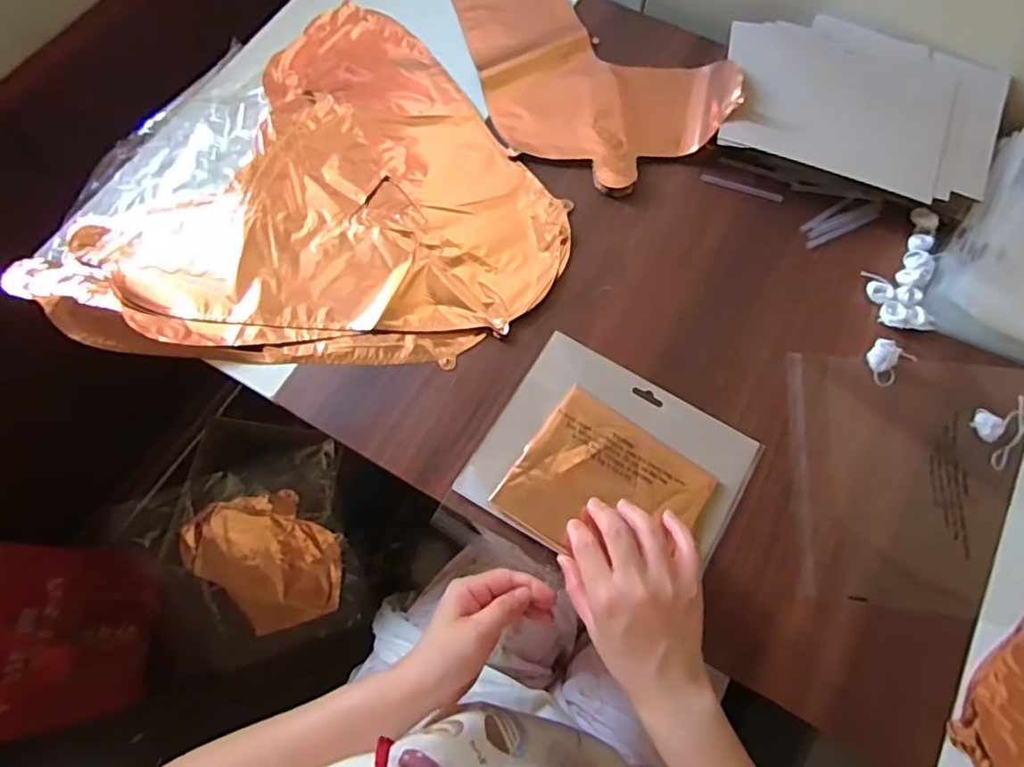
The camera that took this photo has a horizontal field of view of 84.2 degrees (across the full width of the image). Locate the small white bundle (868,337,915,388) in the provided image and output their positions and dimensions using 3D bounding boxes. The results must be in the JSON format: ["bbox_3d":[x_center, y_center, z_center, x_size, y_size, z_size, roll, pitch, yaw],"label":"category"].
[{"bbox_3d":[0.313,-0.017,0.473,0.031,0.021,0.030,0,70,0],"label":"small white bundle"}]

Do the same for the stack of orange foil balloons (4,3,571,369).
[{"bbox_3d":[-0.160,-0.154,0.532,0.376,0.023,0.425,33,73,12],"label":"stack of orange foil balloons"}]

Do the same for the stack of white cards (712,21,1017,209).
[{"bbox_3d":[0.334,-0.270,0.558,0.254,0.038,0.180,22,71,8],"label":"stack of white cards"}]

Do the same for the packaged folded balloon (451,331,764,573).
[{"bbox_3d":[0.080,0.064,0.453,0.196,0.018,0.161,30,73,11],"label":"packaged folded balloon"}]

